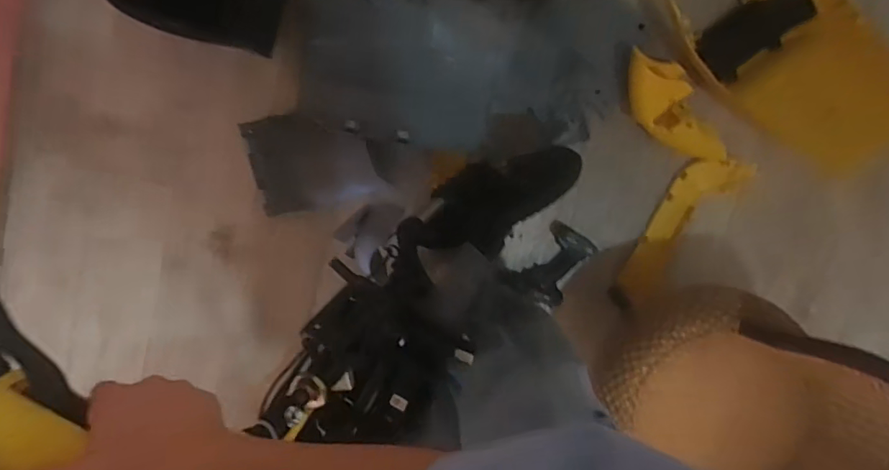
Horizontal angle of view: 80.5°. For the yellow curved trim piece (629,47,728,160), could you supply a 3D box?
[{"bbox_3d":[0.533,-0.290,1.235,0.134,0.108,0.323,-29,98,4],"label":"yellow curved trim piece"}]

